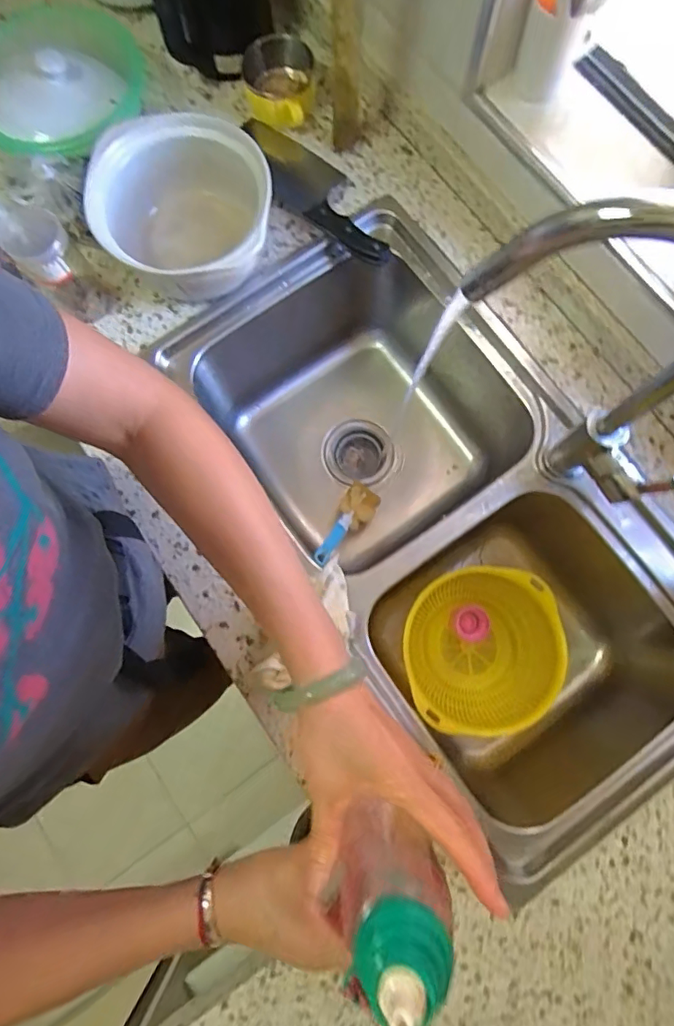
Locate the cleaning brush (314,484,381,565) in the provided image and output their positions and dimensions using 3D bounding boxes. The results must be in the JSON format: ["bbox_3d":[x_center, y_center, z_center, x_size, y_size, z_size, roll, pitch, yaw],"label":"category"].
[{"bbox_3d":[0.011,0.019,0.747,0.054,0.031,0.193,29,37,7],"label":"cleaning brush"}]

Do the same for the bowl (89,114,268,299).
[{"bbox_3d":[-0.182,-0.353,0.618,0.188,0.109,0.189,0,79,1],"label":"bowl"}]

